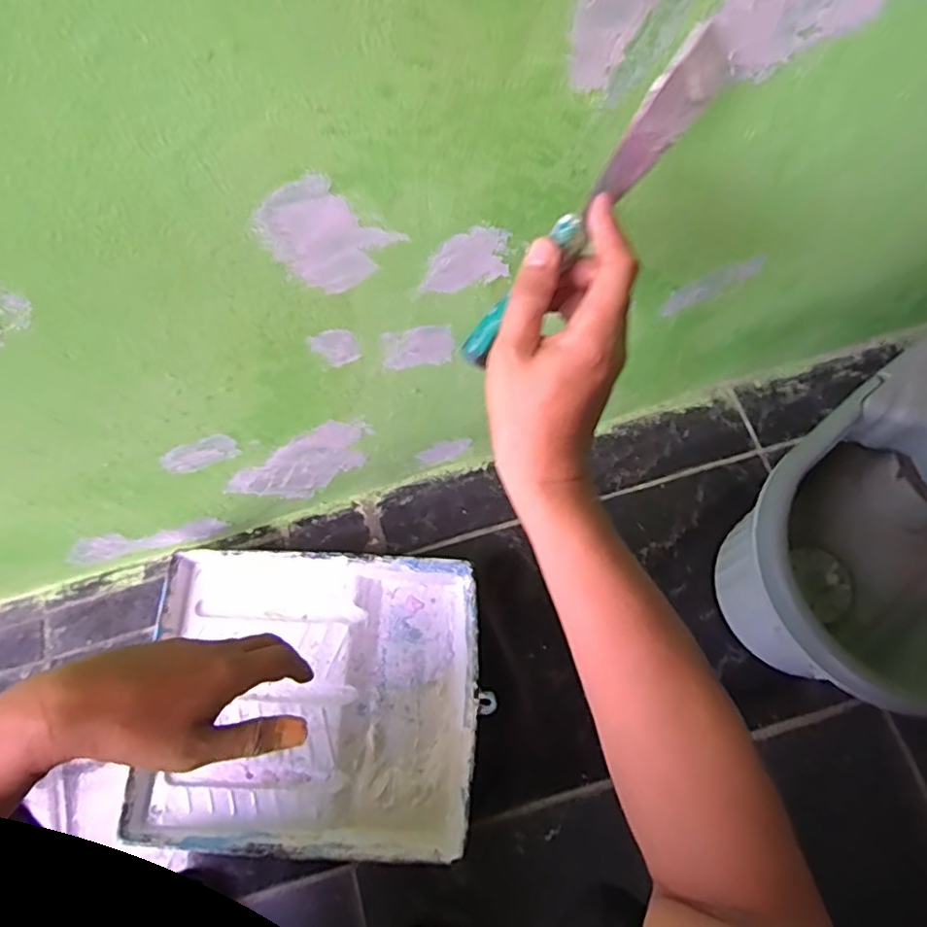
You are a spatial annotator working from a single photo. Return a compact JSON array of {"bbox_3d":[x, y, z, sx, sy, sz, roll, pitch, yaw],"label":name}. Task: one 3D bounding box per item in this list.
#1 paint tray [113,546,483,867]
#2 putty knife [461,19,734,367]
[{"bbox_3d":[-0.158,0.248,0.668,0.337,0.062,0.286,1,71,2],"label":"paint tray"},{"bbox_3d":[0.071,-0.140,0.345,0.015,0.054,0.210,43,103,14],"label":"putty knife"}]

